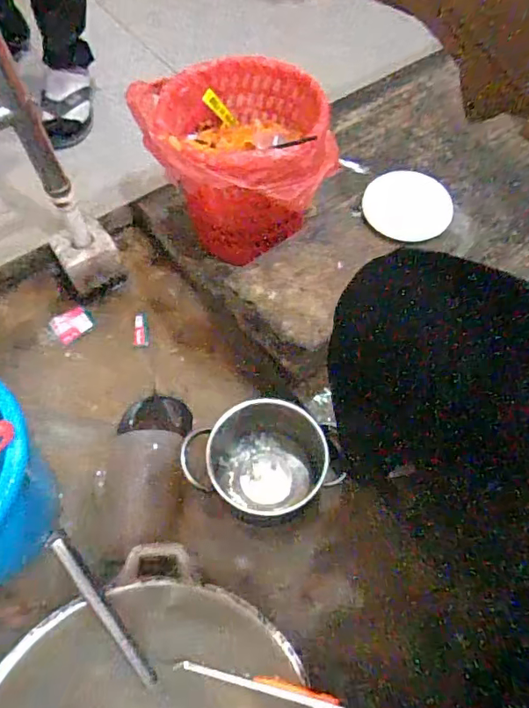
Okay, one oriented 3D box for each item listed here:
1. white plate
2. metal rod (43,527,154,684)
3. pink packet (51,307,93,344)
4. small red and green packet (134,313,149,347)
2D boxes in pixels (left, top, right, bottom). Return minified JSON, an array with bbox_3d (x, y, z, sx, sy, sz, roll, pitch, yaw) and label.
[{"bbox_3d":[0.239,-0.250,0.827,0.139,0.033,0.129,-1,59,2],"label":"white plate"},{"bbox_3d":[-0.200,0.311,0.612,0.020,0.019,0.224,-32,98,-16],"label":"metal rod"},{"bbox_3d":[-0.357,-0.055,0.938,0.070,0.011,0.062,-32,63,-16],"label":"pink packet"},{"bbox_3d":[-0.232,-0.048,0.937,0.026,0.005,0.070,-7,59,-2],"label":"small red and green packet"}]

